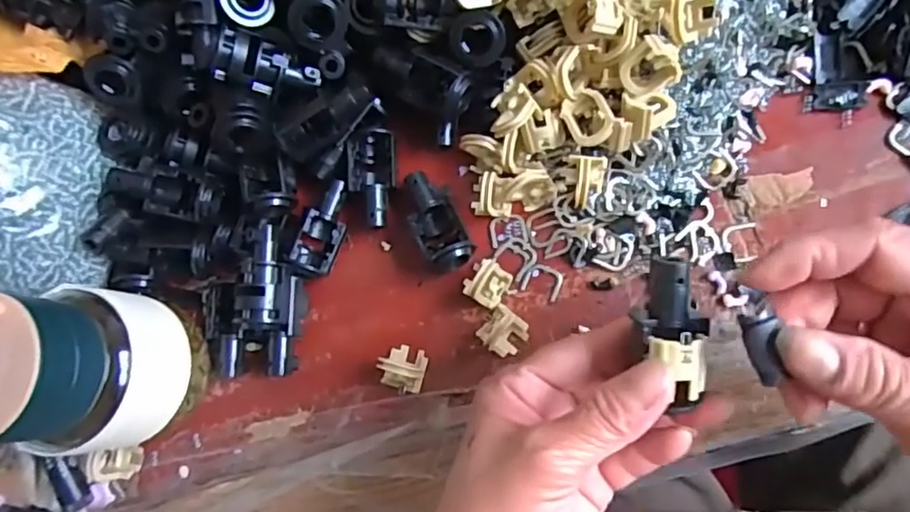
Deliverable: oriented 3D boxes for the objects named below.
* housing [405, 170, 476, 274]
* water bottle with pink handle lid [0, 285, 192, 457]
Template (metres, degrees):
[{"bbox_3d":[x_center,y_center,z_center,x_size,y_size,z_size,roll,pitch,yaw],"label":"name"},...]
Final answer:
[{"bbox_3d":[-0.010,-0.019,0.309,0.024,0.021,0.054,-26,76,7],"label":"housing"},{"bbox_3d":[-0.176,0.050,0.265,0.059,0.110,0.075,-11,79,10],"label":"water bottle with pink handle lid"}]

